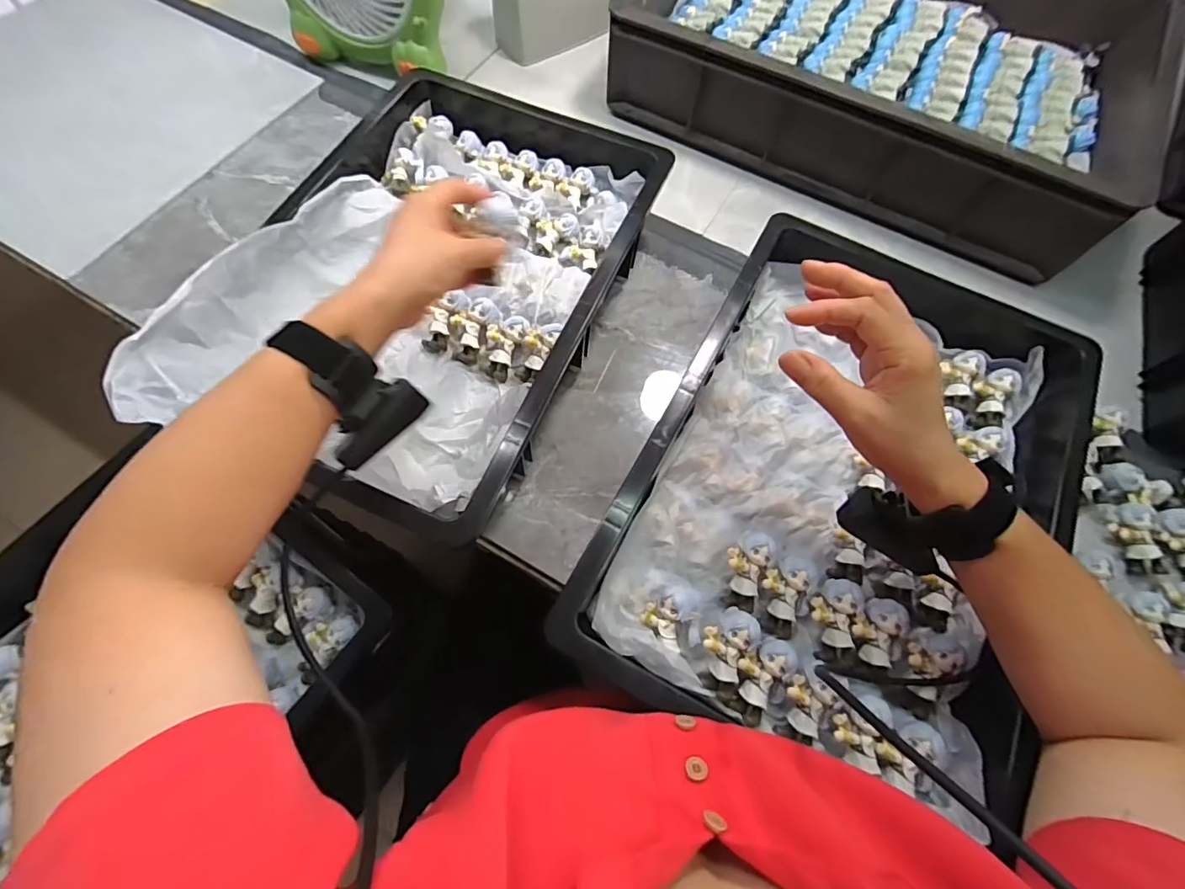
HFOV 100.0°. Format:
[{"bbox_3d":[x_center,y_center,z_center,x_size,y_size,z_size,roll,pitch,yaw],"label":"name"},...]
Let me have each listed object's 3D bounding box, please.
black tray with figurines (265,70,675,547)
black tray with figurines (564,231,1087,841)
[{"bbox_3d":[-0.133,-0.167,0.481,0.293,0.093,0.431,22,69,7],"label":"black tray with figurines"},{"bbox_3d":[0.204,0.025,0.401,0.310,0.078,0.440,26,69,8],"label":"black tray with figurines"}]

